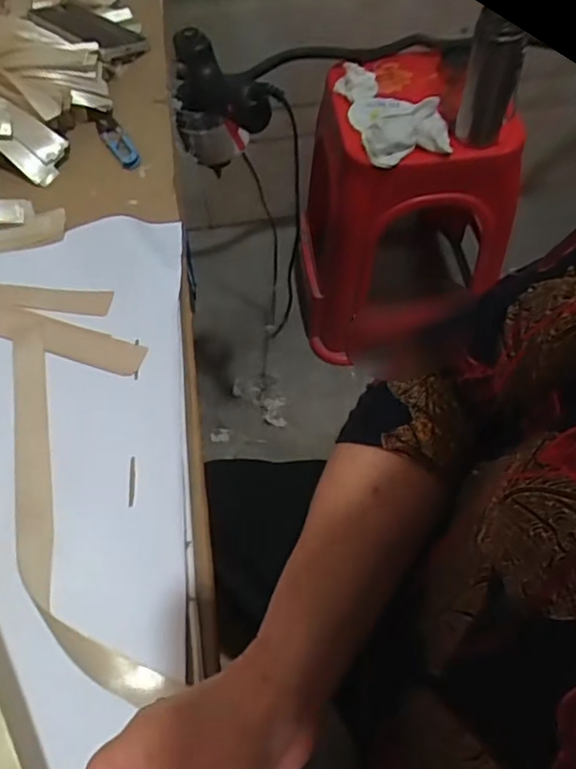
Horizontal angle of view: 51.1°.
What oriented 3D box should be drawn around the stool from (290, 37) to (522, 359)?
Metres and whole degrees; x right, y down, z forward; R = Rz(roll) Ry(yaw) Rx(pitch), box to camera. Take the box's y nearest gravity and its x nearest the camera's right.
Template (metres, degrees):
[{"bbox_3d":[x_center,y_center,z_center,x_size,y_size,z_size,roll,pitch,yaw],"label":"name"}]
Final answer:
[{"bbox_3d":[0.211,-0.375,1.285,0.388,0.507,0.384,-1,57,2],"label":"stool"}]

